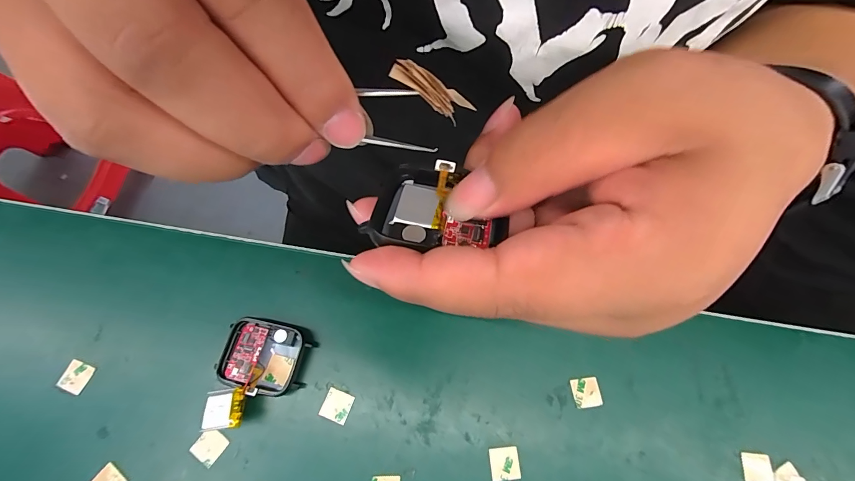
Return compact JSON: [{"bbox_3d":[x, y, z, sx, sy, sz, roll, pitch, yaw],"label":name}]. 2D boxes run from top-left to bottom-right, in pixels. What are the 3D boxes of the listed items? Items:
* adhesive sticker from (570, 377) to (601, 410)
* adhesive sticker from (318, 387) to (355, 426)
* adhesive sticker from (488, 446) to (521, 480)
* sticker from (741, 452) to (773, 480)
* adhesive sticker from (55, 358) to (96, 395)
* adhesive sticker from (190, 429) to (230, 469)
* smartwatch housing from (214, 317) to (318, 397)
[{"bbox_3d":[0.090,0.087,0.205,0.015,0.004,0.016,-9,67,4],"label":"adhesive sticker"},{"bbox_3d":[-0.051,0.092,0.201,0.016,0.004,0.016,20,71,9],"label":"adhesive sticker"},{"bbox_3d":[0.041,0.119,0.192,0.015,0.004,0.015,-6,69,1],"label":"adhesive sticker"},{"bbox_3d":[0.177,0.122,0.193,0.014,0.004,0.015,3,65,8],"label":"sticker"},{"bbox_3d":[-0.199,0.077,0.203,0.013,0.004,0.016,16,70,5],"label":"adhesive sticker"},{"bbox_3d":[-0.117,0.110,0.192,0.016,0.004,0.015,32,72,10],"label":"adhesive sticker"},{"bbox_3d":[-0.092,0.066,0.205,0.046,0.012,0.037,13,70,4],"label":"smartwatch housing"}]

